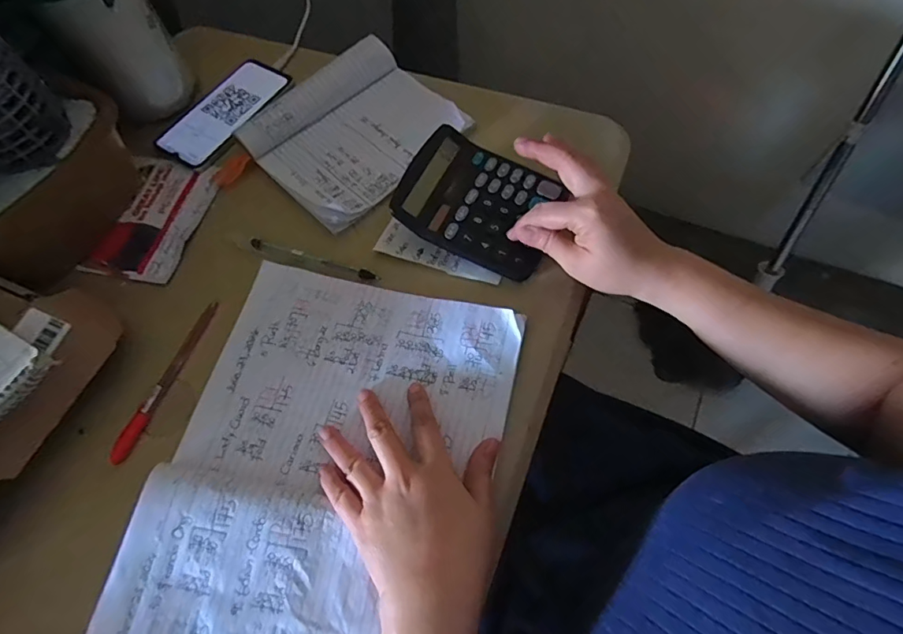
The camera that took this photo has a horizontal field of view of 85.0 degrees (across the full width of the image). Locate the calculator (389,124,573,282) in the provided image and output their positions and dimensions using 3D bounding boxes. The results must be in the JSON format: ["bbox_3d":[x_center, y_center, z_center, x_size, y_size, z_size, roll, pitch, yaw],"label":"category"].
[{"bbox_3d":[0.027,-0.109,0.463,0.142,0.034,0.114,27,65,13],"label":"calculator"}]

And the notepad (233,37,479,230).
[{"bbox_3d":[-0.100,-0.199,0.519,0.156,0.041,0.193,41,69,19],"label":"notepad"}]

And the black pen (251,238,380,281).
[{"bbox_3d":[-0.130,-0.054,0.470,0.134,0.009,0.011,19,64,9],"label":"black pen"}]

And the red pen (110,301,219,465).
[{"bbox_3d":[-0.244,0.051,0.425,0.010,0.011,0.150,17,63,9],"label":"red pen"}]

